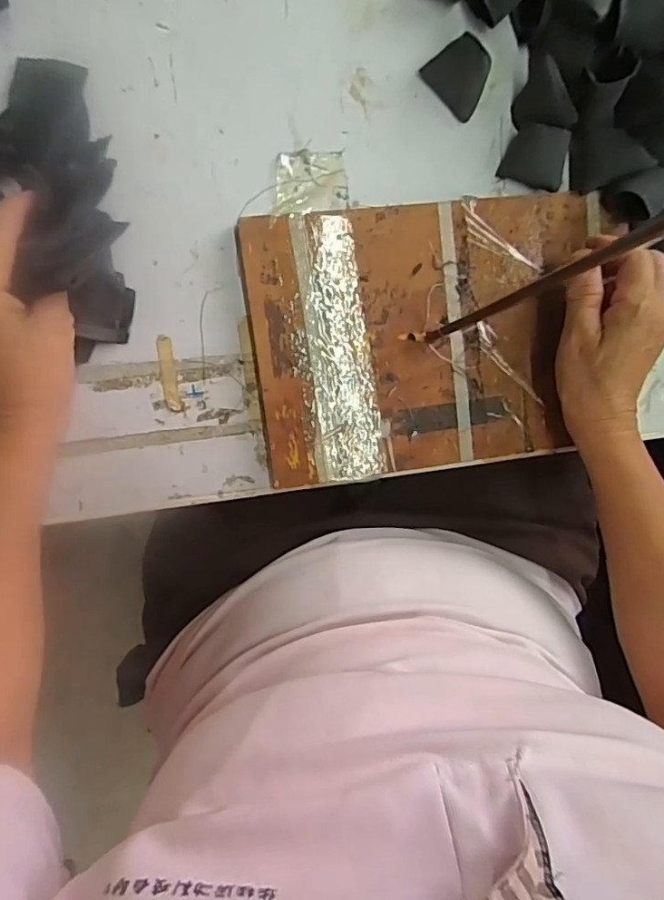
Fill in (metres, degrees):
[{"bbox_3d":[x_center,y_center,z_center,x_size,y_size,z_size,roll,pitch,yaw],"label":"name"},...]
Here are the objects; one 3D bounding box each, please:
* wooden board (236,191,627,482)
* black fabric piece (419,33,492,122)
[{"bbox_3d":[0.069,-0.076,0.356,0.240,0.008,0.175,-8,97,-7],"label":"wooden board"},{"bbox_3d":[0.085,-0.245,0.340,0.041,0.024,0.027,42,89,-9],"label":"black fabric piece"}]

